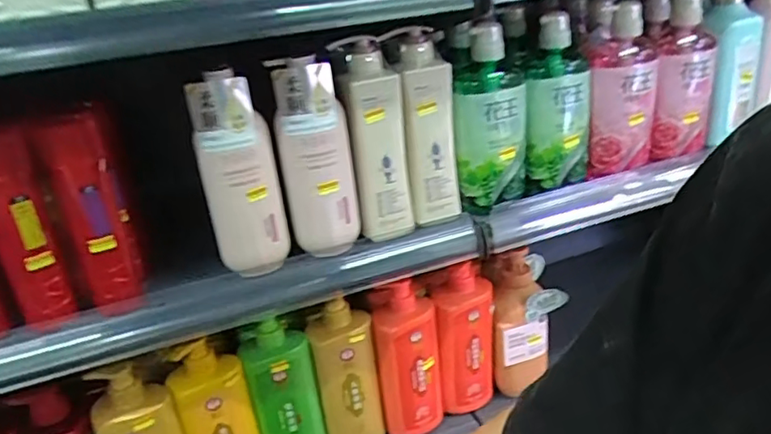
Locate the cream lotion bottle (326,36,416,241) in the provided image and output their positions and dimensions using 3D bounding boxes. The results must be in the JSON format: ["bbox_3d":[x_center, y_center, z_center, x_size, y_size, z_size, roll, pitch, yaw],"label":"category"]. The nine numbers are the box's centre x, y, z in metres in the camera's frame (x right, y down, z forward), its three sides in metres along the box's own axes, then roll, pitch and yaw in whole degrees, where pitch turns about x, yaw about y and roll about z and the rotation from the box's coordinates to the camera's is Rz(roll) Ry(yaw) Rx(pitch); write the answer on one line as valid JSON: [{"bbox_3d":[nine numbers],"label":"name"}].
[{"bbox_3d":[-0.012,-0.084,0.660,0.067,0.215,0.051,-15,31,-18],"label":"cream lotion bottle"}]

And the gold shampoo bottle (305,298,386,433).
[{"bbox_3d":[-0.053,0.217,0.803,0.081,0.210,0.066,-11,30,-12],"label":"gold shampoo bottle"}]

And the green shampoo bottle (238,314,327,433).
[{"bbox_3d":[-0.132,0.235,0.776,0.083,0.213,0.068,-14,31,-16],"label":"green shampoo bottle"}]

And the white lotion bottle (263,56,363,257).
[{"bbox_3d":[-0.073,-0.061,0.623,0.074,0.211,0.042,-7,29,-4],"label":"white lotion bottle"}]

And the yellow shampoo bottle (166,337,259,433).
[{"bbox_3d":[-0.205,0.255,0.729,0.080,0.229,0.049,-17,31,-20],"label":"yellow shampoo bottle"}]

